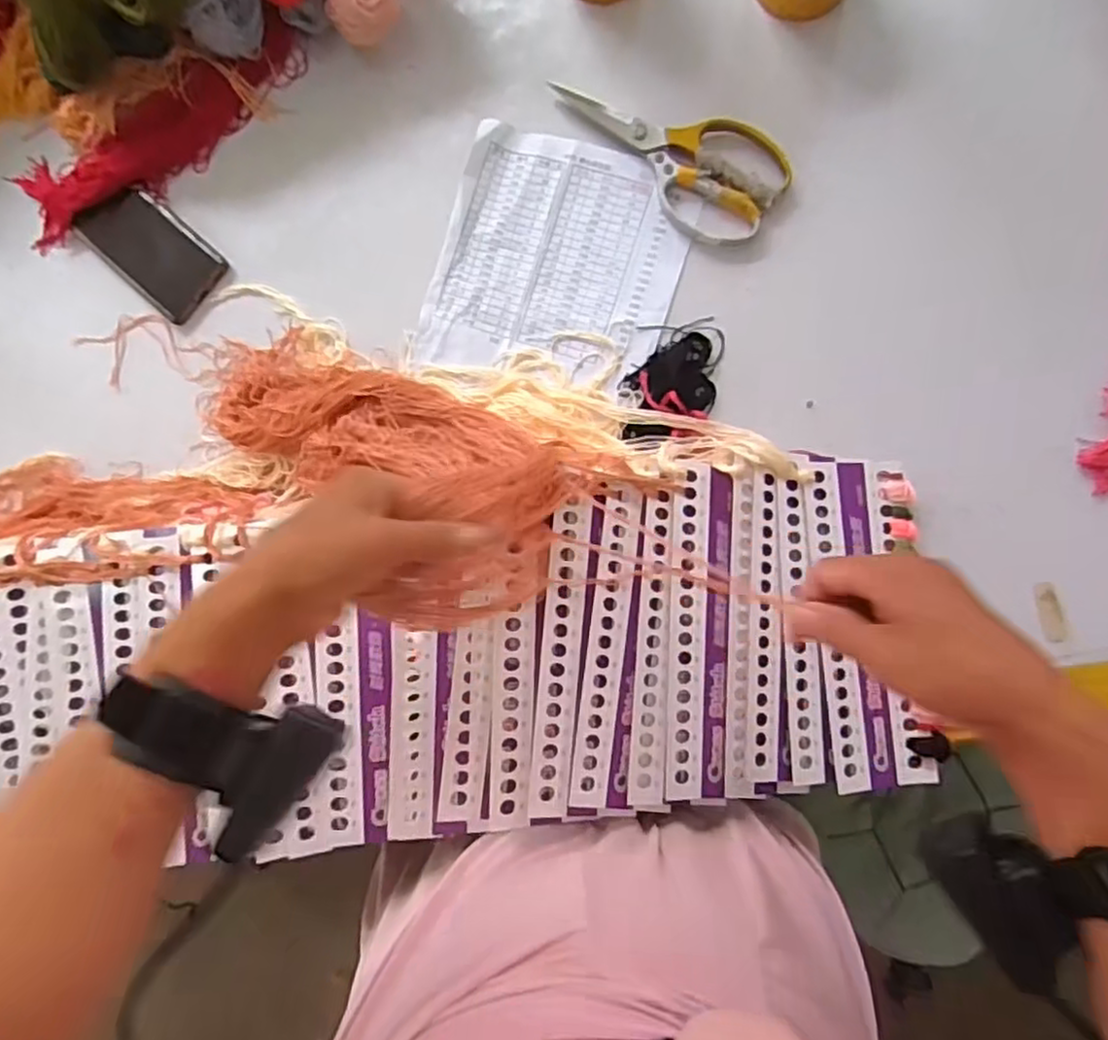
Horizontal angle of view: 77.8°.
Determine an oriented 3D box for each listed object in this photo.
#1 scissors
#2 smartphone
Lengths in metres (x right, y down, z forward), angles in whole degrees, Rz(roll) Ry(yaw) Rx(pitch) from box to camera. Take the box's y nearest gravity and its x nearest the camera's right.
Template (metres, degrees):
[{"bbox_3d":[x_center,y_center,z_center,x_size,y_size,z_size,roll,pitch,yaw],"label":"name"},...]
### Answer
[{"bbox_3d":[0.092,-0.314,0.575,0.207,0.018,0.090,37,92,8],"label":"scissors"},{"bbox_3d":[-0.371,-0.248,0.628,0.140,0.016,0.076,40,92,8],"label":"smartphone"}]

